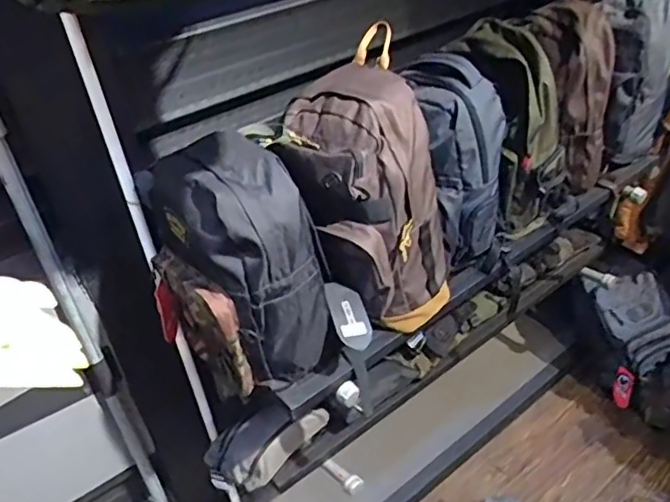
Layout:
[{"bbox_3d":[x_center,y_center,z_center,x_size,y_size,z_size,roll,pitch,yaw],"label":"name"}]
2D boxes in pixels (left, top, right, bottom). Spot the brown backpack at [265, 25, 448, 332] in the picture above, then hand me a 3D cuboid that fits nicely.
[{"bbox_3d":[0.068,-0.093,1.078,0.251,0.541,0.202,-31,21,-33],"label":"brown backpack"}]

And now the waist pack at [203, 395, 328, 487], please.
[{"bbox_3d":[-0.155,0.416,1.334,0.160,0.093,0.248,25,45,38],"label":"waist pack"}]

